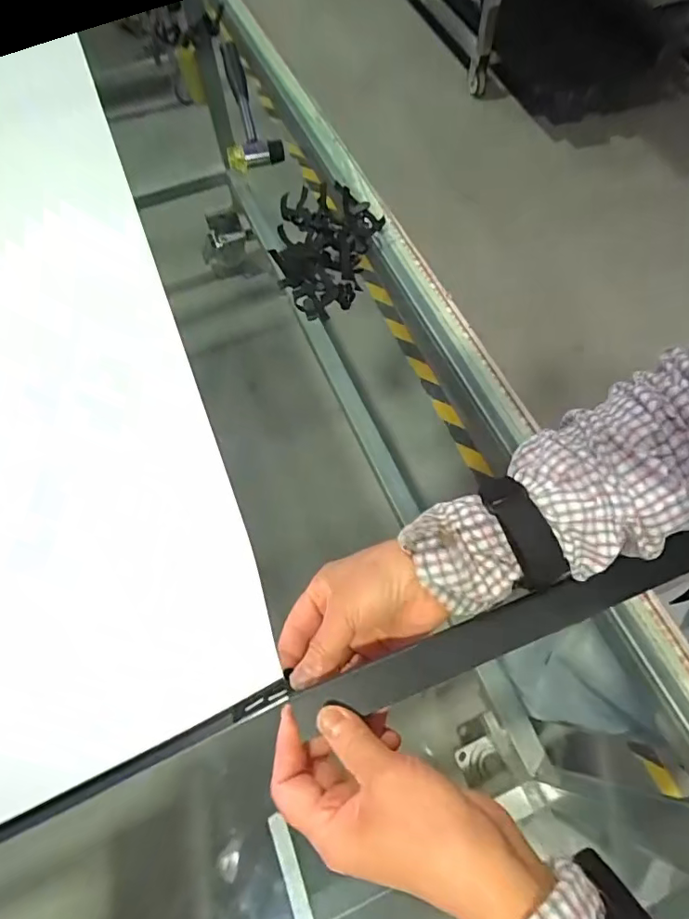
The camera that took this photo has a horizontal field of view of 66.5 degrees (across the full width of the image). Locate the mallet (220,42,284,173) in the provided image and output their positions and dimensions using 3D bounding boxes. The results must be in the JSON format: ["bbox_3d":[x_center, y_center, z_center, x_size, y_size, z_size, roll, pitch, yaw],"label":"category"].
[{"bbox_3d":[-0.126,-0.442,0.656,0.062,0.029,0.239,-12,64,-5],"label":"mallet"}]

